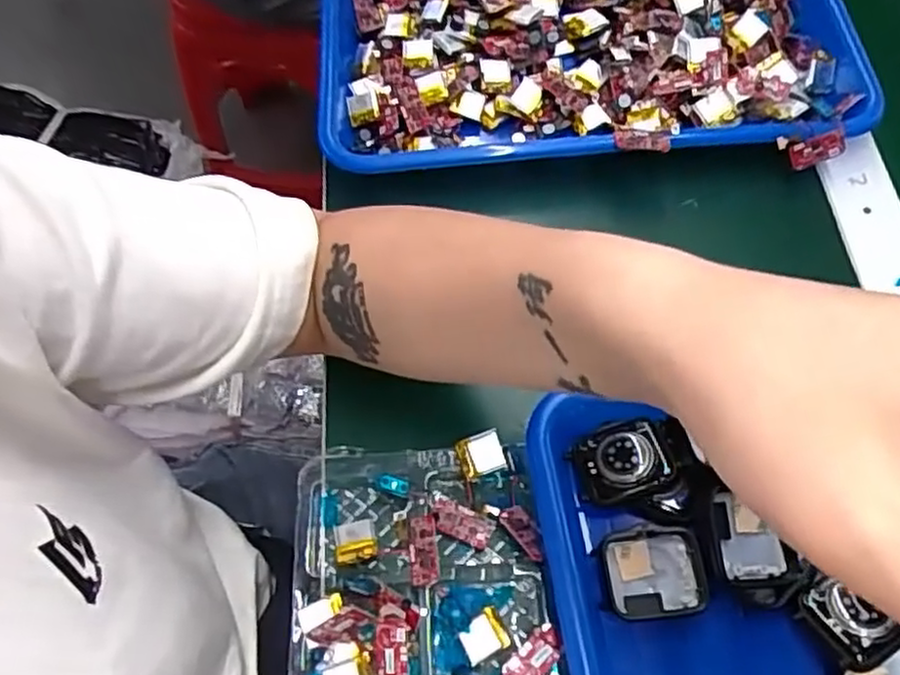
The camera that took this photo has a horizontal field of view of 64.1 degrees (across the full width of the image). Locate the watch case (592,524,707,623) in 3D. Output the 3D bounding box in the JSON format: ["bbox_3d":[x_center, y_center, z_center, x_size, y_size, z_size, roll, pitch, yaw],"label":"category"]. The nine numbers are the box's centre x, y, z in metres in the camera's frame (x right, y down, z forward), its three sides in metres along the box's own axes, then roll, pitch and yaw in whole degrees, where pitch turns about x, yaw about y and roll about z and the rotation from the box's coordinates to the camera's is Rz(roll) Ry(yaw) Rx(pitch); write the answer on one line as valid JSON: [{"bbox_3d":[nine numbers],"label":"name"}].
[{"bbox_3d":[0.085,0.100,0.306,0.043,0.005,0.037,-4,64,-1],"label":"watch case"}]

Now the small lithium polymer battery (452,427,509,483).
[{"bbox_3d":[0.015,0.056,0.341,0.022,0.004,0.021,-15,94,-18],"label":"small lithium polymer battery"}]

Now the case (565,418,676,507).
[{"bbox_3d":[0.077,0.055,0.322,0.042,0.011,0.035,-12,64,-5],"label":"case"}]

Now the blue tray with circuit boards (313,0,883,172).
[{"bbox_3d":[0.080,-0.212,0.467,0.338,0.041,0.257,0,64,1],"label":"blue tray with circuit boards"}]

